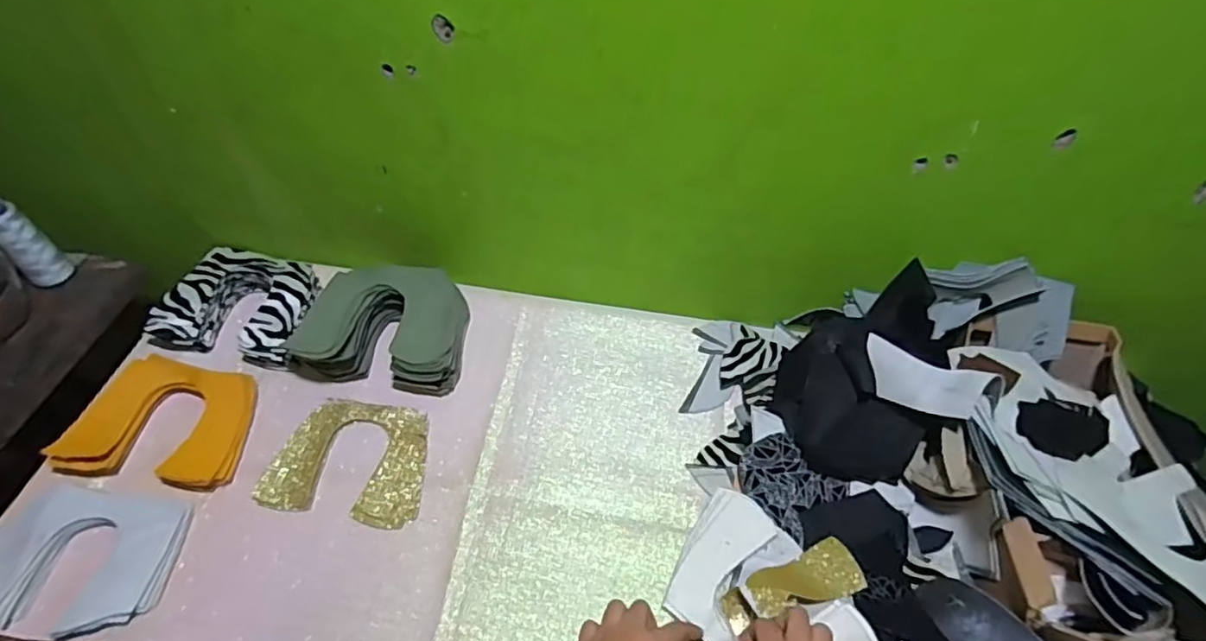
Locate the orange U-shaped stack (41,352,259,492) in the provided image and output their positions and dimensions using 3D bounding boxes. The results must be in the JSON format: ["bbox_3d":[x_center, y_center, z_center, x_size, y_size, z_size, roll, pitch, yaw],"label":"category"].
[{"bbox_3d":[-0.446,0.102,0.613,0.156,0.022,0.129,11,53,-8],"label":"orange U-shaped stack"}]

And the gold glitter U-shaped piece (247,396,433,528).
[{"bbox_3d":[-0.258,0.142,0.619,0.156,0.014,0.127,9,50,3],"label":"gold glitter U-shaped piece"}]

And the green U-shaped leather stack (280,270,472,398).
[{"bbox_3d":[-0.253,0.006,0.688,0.185,0.075,0.143,6,50,1],"label":"green U-shaped leather stack"}]

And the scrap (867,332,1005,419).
[{"bbox_3d":[0.303,0.057,0.565,0.024,0.054,0.113,3,12,-39],"label":"scrap"}]

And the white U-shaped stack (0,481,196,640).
[{"bbox_3d":[-0.462,0.211,0.532,0.144,0.028,0.116,6,50,1],"label":"white U-shaped stack"}]

